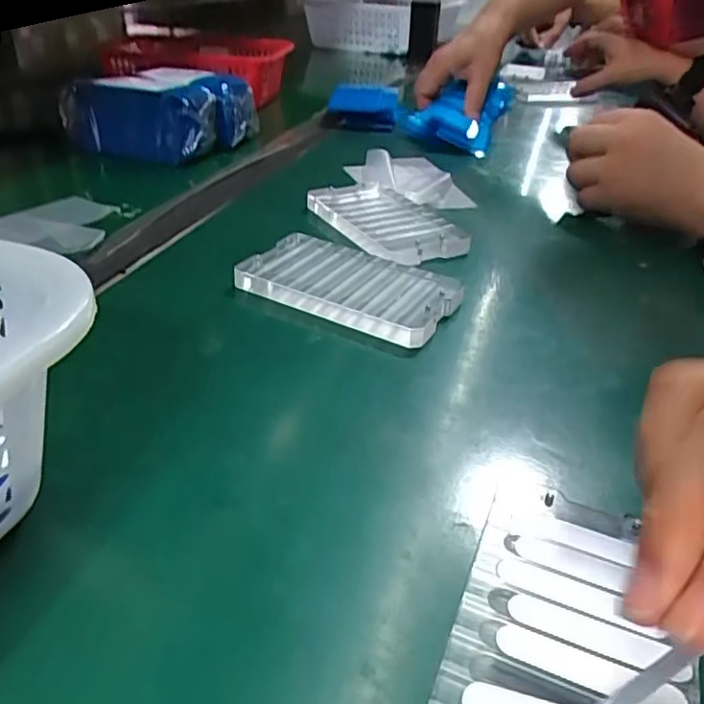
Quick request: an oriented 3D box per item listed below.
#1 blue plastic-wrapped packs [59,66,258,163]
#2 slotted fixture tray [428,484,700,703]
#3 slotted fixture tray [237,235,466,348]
[{"bbox_3d":[-0.186,-0.236,0.609,0.152,0.063,0.114,10,34,11],"label":"blue plastic-wrapped packs"},{"bbox_3d":[0.064,0.090,0.184,0.066,0.013,0.118,15,36,18],"label":"slotted fixture tray"},{"bbox_3d":[-0.004,-0.038,0.366,0.120,0.015,0.078,21,37,24],"label":"slotted fixture tray"}]

